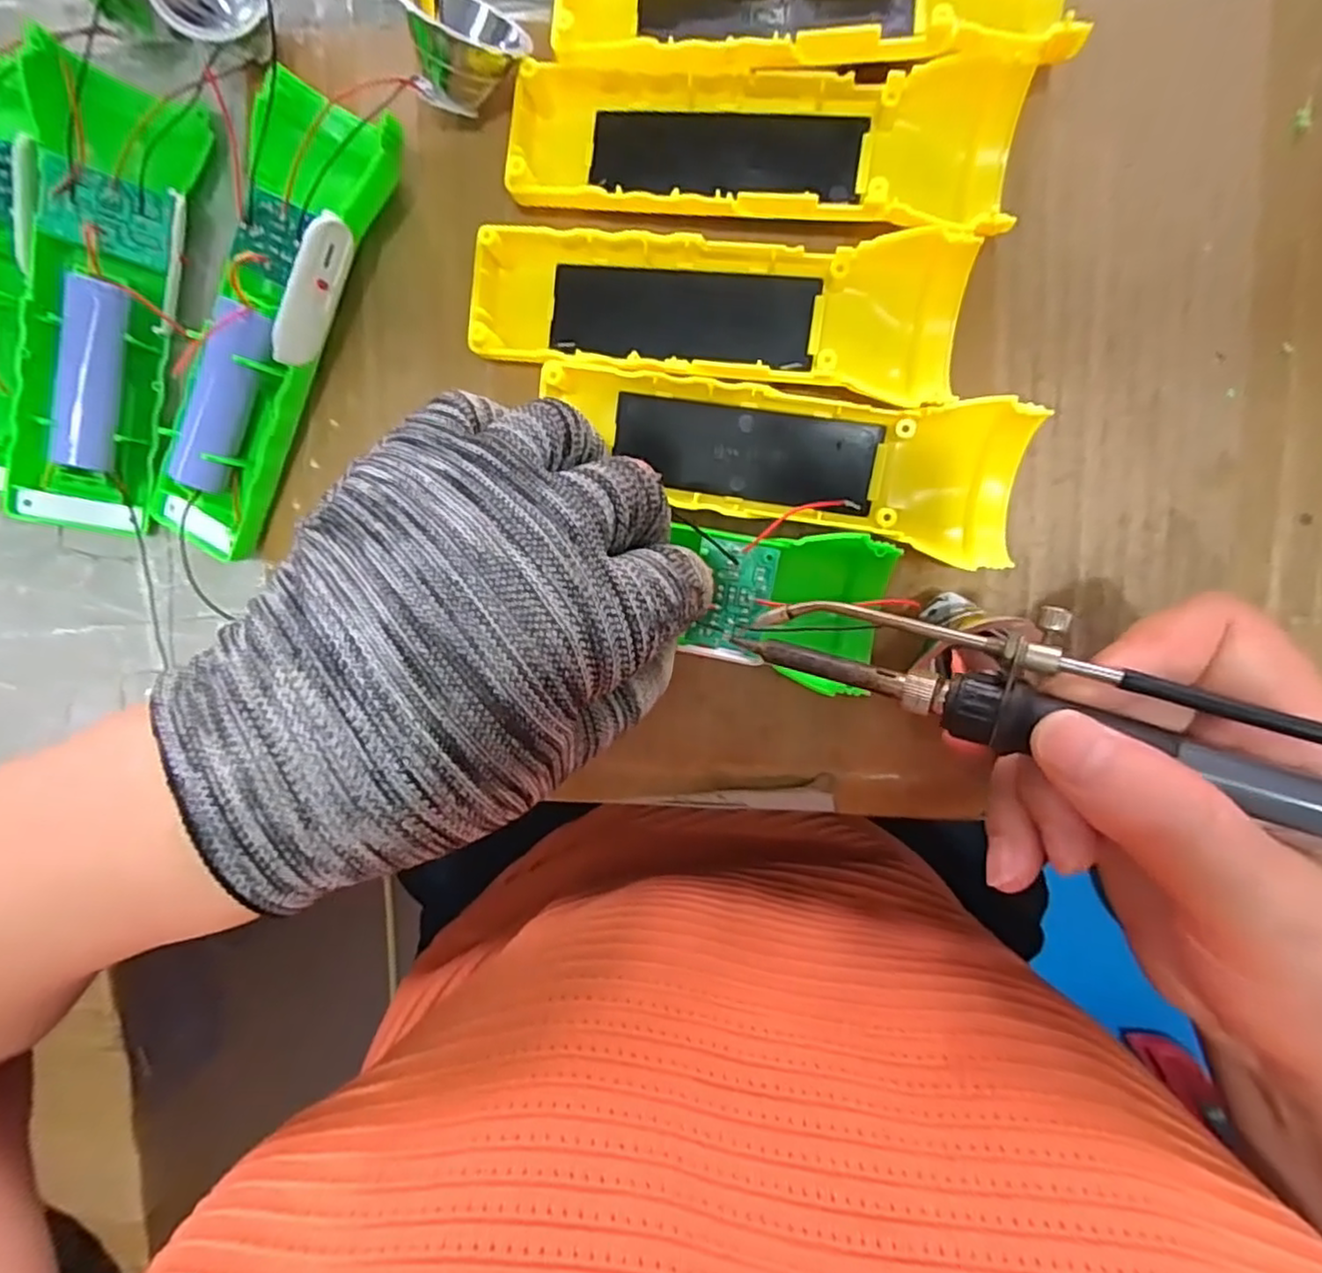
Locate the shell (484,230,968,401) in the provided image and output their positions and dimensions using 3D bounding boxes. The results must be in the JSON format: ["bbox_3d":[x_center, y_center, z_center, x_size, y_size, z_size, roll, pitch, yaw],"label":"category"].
[{"bbox_3d":[0.017,-0.108,0.231,0.161,0.027,0.046,6,97,5],"label":"shell"}]

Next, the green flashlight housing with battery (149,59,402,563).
[{"bbox_3d":[-0.143,-0.104,0.242,0.046,0.036,0.164,28,98,2],"label":"green flashlight housing with battery"}]

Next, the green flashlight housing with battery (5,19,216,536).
[{"bbox_3d":[-0.202,-0.118,0.247,0.043,0.034,0.160,13,97,4],"label":"green flashlight housing with battery"}]

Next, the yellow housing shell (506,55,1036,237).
[{"bbox_3d":[0.031,-0.159,0.225,0.161,0.028,0.048,7,97,5],"label":"yellow housing shell"}]

